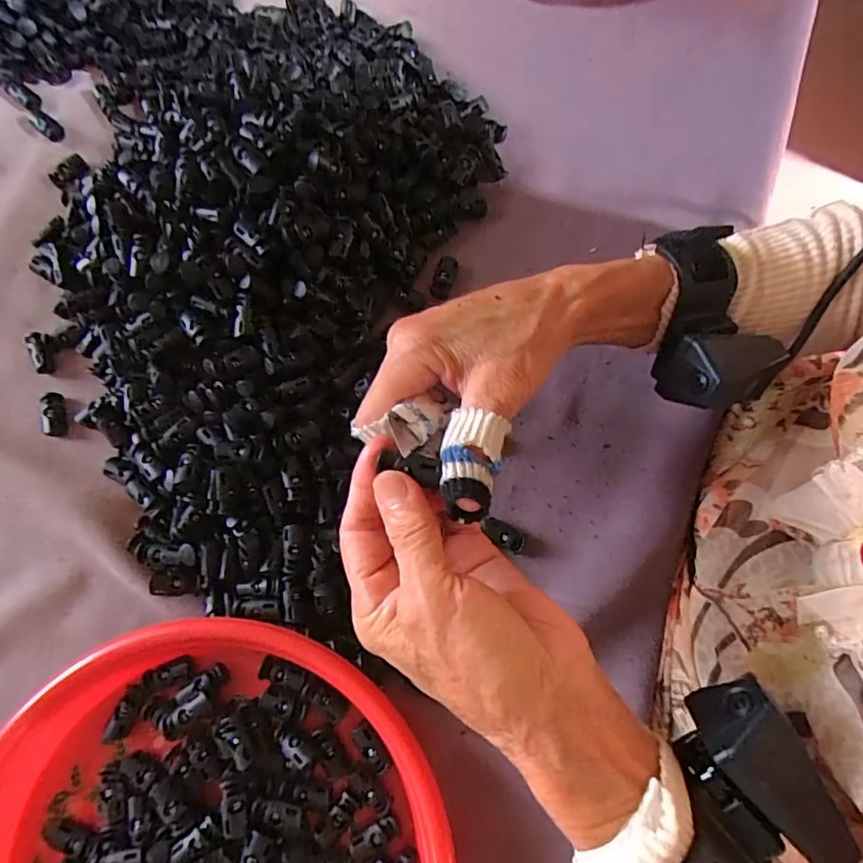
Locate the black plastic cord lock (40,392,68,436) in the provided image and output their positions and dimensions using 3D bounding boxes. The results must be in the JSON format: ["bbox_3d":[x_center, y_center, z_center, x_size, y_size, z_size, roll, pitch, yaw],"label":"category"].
[{"bbox_3d":[-0.243,-0.011,0.339,0.014,0.008,0.027,-13,77,-3],"label":"black plastic cord lock"}]

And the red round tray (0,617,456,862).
[{"bbox_3d":[-0.118,0.230,0.271,0.242,0.029,0.250,0,77,0],"label":"red round tray"}]

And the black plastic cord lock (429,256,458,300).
[{"bbox_3d":[0.008,-0.106,0.362,0.013,0.006,0.031,20,78,5],"label":"black plastic cord lock"}]

